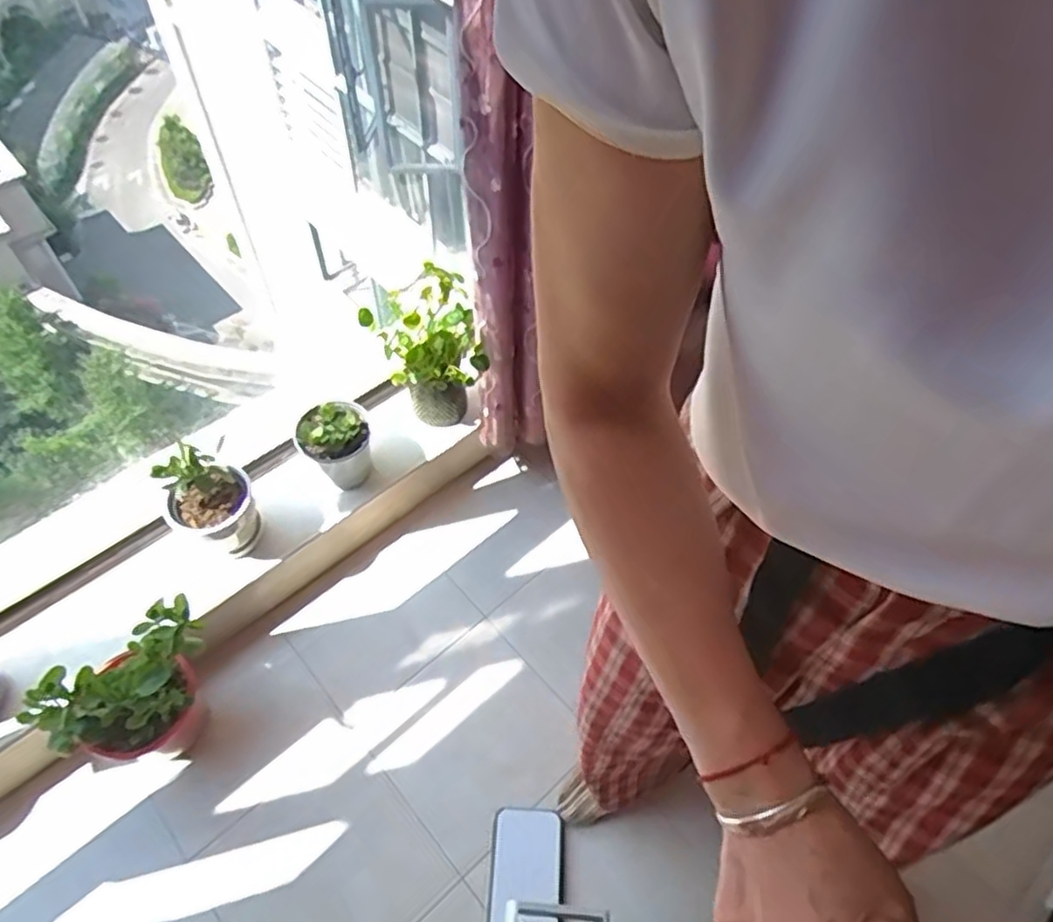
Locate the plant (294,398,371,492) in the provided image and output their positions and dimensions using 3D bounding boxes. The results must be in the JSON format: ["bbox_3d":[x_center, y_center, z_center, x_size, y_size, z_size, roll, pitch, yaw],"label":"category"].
[{"bbox_3d":[-0.345,-0.034,1.276,0.126,0.139,0.136,1,55,-2],"label":"plant"}]

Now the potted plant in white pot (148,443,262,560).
[{"bbox_3d":[-0.524,0.062,1.153,0.131,0.218,0.133,39,62,22],"label":"potted plant in white pot"}]

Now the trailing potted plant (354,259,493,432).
[{"bbox_3d":[-0.190,-0.192,1.304,0.205,0.273,0.208,-7,56,-8],"label":"trailing potted plant"}]

